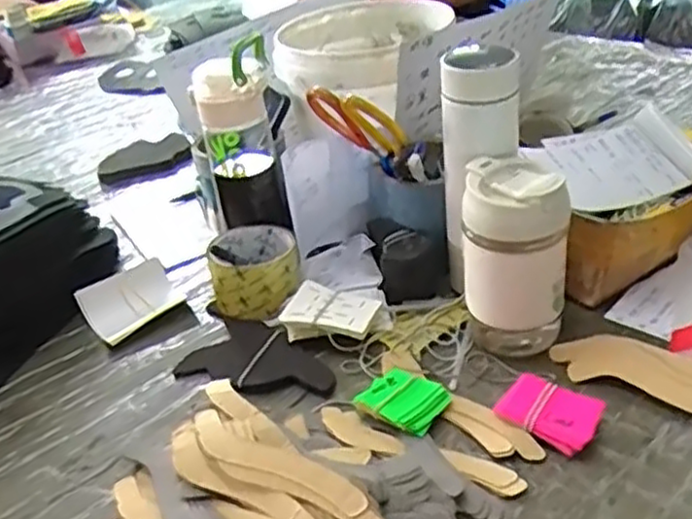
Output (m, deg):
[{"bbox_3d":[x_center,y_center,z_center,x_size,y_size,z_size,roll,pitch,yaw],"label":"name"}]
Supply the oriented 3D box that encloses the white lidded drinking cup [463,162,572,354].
[{"bbox_3d":[0.135,0.000,0.595,0.073,0.149,0.073,-14,33,-9],"label":"white lidded drinking cup"}]

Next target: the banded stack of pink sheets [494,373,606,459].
[{"bbox_3d":[0.152,0.115,0.542,0.071,0.019,0.047,18,41,34],"label":"banded stack of pink sheets"}]

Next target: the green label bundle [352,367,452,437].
[{"bbox_3d":[0.044,0.112,0.569,0.062,0.016,0.060,15,39,31],"label":"green label bundle"}]

